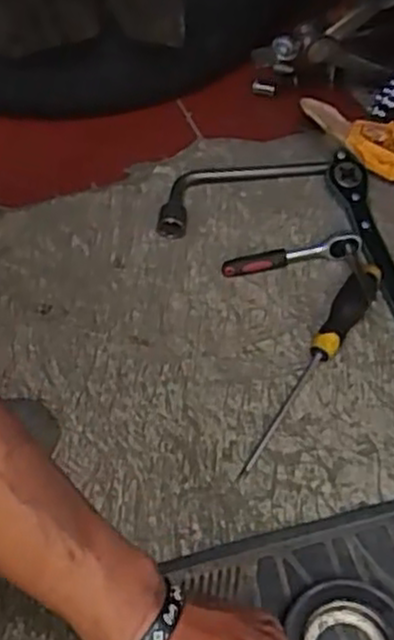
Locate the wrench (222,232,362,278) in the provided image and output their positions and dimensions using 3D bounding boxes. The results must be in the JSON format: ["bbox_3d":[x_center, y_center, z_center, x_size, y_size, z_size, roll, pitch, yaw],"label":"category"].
[{"bbox_3d":[0.096,-0.064,0.771,0.139,0.025,0.027,-7,54,-2],"label":"wrench"}]

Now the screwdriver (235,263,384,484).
[{"bbox_3d":[0.109,0.040,0.694,0.029,0.034,0.246,25,59,20],"label":"screwdriver"}]

